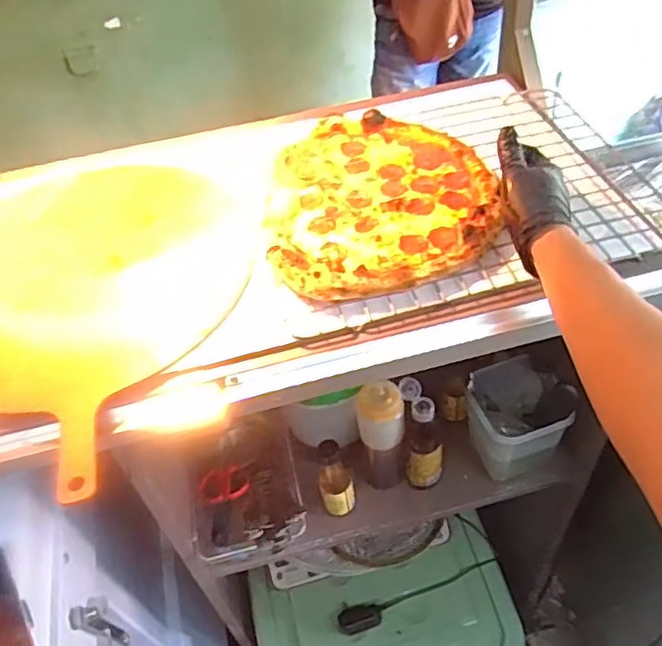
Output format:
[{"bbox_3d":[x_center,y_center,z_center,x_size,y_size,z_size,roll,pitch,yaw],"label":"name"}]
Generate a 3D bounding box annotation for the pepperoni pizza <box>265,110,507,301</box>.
[{"bbox_3d":[0.051,-0.149,0.709,0.247,0.021,0.295,-9,48,-1],"label":"pepperoni pizza"}]

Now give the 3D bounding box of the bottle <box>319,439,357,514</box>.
[{"bbox_3d":[0.006,0.231,0.914,0.055,0.167,0.058,-8,48,0],"label":"bottle"}]

